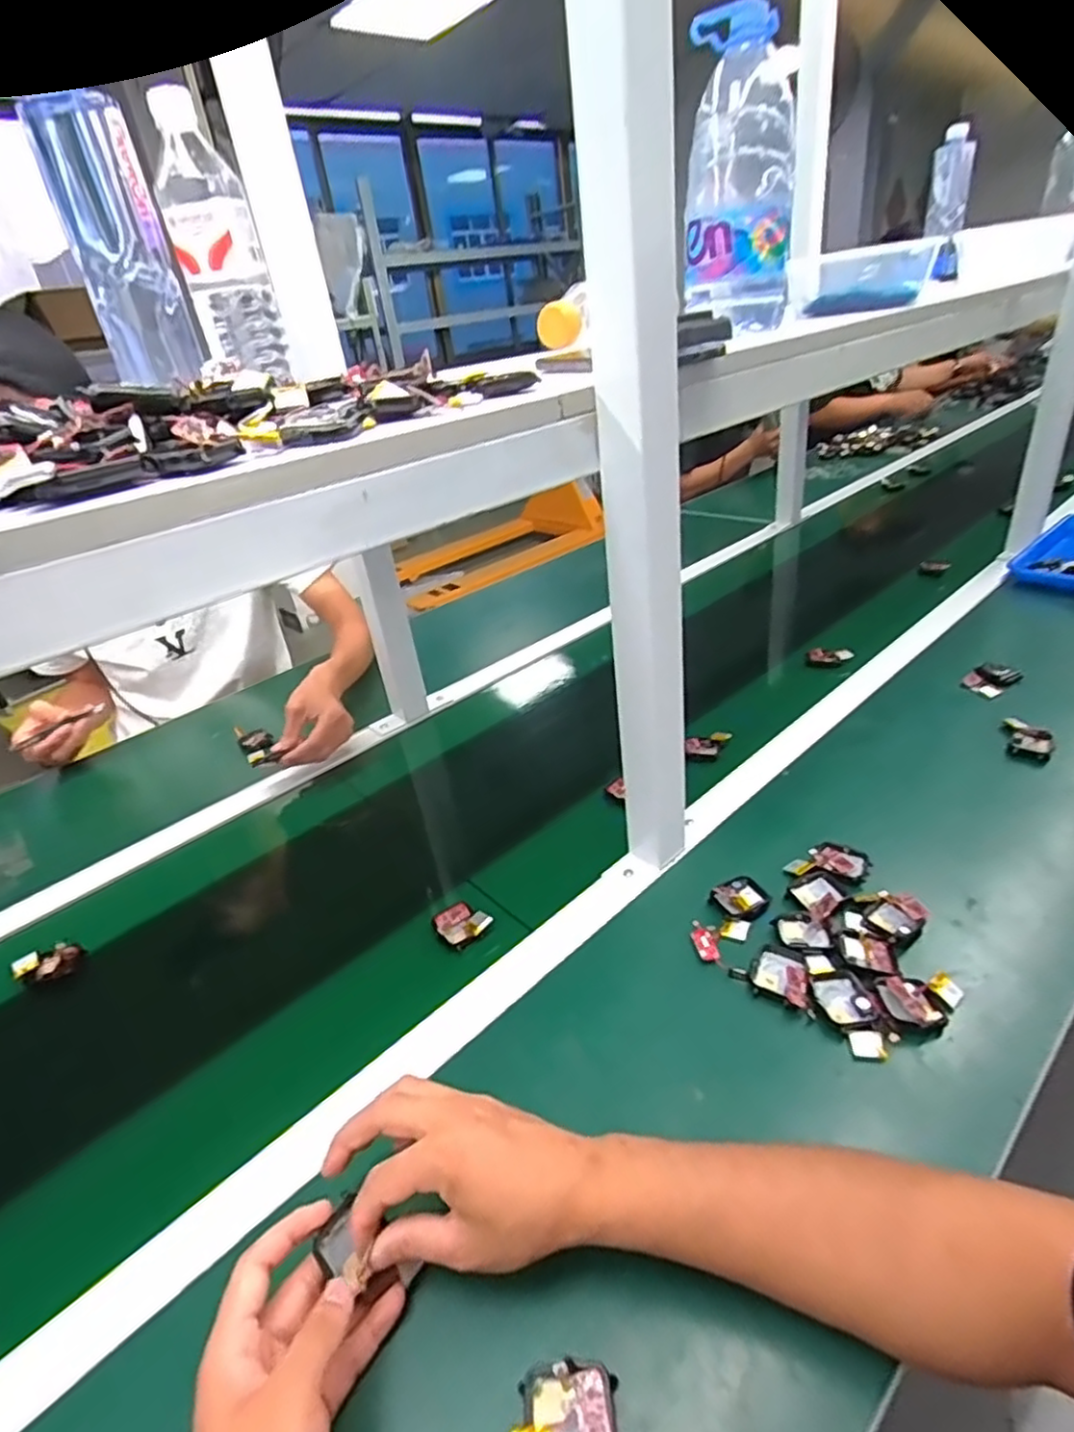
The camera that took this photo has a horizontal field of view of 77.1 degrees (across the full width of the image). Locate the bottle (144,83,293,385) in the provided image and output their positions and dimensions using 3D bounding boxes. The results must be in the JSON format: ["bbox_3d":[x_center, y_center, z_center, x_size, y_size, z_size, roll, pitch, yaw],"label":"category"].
[{"bbox_3d":[-0.263,-0.390,0.556,0.069,0.196,0.072,-17,32,-15],"label":"bottle"}]

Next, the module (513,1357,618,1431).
[{"bbox_3d":[0.013,0.342,0.327,0.052,0.012,0.042,-8,31,-1],"label":"module"}]

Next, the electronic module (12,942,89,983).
[{"bbox_3d":[-0.451,0.230,0.628,0.060,0.019,0.031,-11,31,-5],"label":"electronic module"}]

